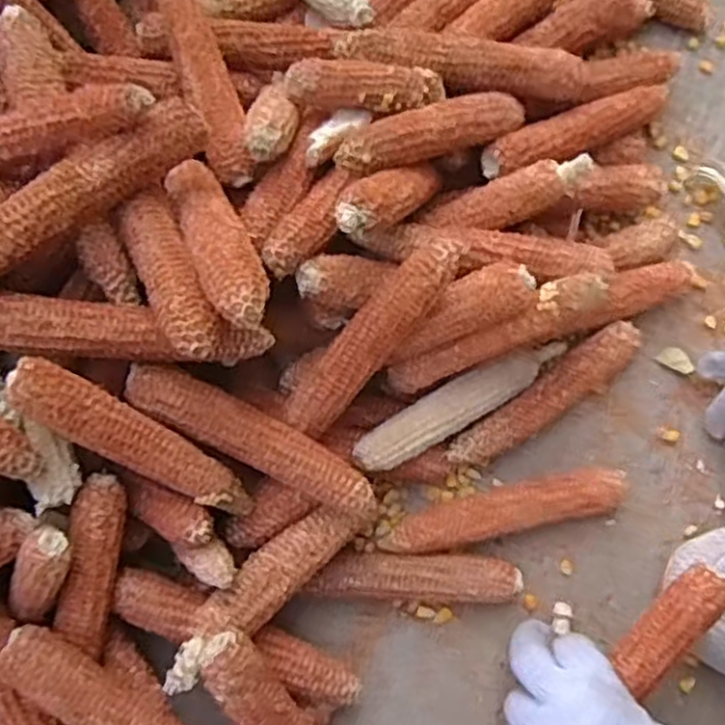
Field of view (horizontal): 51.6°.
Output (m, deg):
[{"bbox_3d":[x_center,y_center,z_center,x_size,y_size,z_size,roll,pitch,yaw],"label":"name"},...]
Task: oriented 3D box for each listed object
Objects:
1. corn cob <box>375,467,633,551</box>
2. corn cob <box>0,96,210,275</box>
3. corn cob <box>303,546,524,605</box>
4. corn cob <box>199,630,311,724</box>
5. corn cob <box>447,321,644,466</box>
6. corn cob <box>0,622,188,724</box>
[{"bbox_3d":[0.096,0.101,0.511,0.163,0.034,0.030,-12,76,-3],"label":"corn cob"},{"bbox_3d":[-0.160,-0.088,0.409,0.170,0.022,0.029,-38,79,-9],"label":"corn cob"},{"bbox_3d":[0.036,0.144,0.502,0.135,0.031,0.031,3,76,1],"label":"corn cob"},{"bbox_3d":[-0.047,0.217,0.439,0.031,0.029,0.154,-30,112,-7],"label":"corn cob"},{"bbox_3d":[0.130,0.026,0.531,0.157,0.028,0.034,-33,78,-8],"label":"corn cob"},{"bbox_3d":[-0.132,0.209,0.436,0.171,0.039,0.031,41,79,-14],"label":"corn cob"}]

